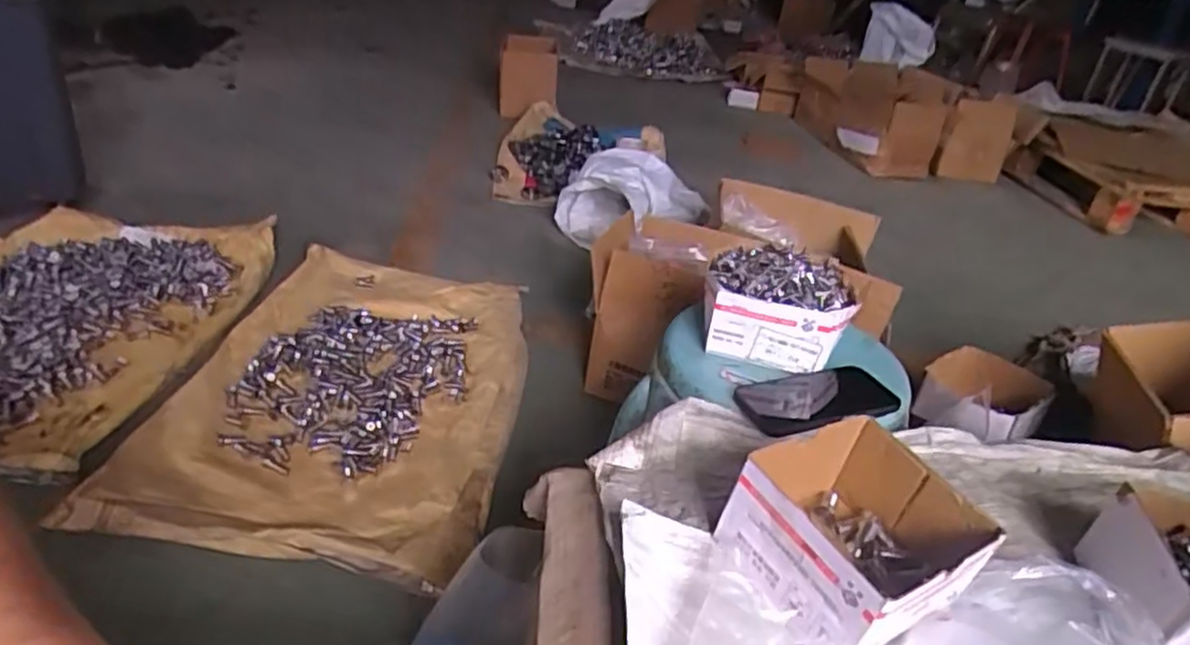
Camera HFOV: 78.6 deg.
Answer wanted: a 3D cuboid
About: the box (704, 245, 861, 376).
[{"bbox_3d":[0.208,-0.026,0.832,0.164,0.087,0.147,14,31,10],"label":"box"}]

